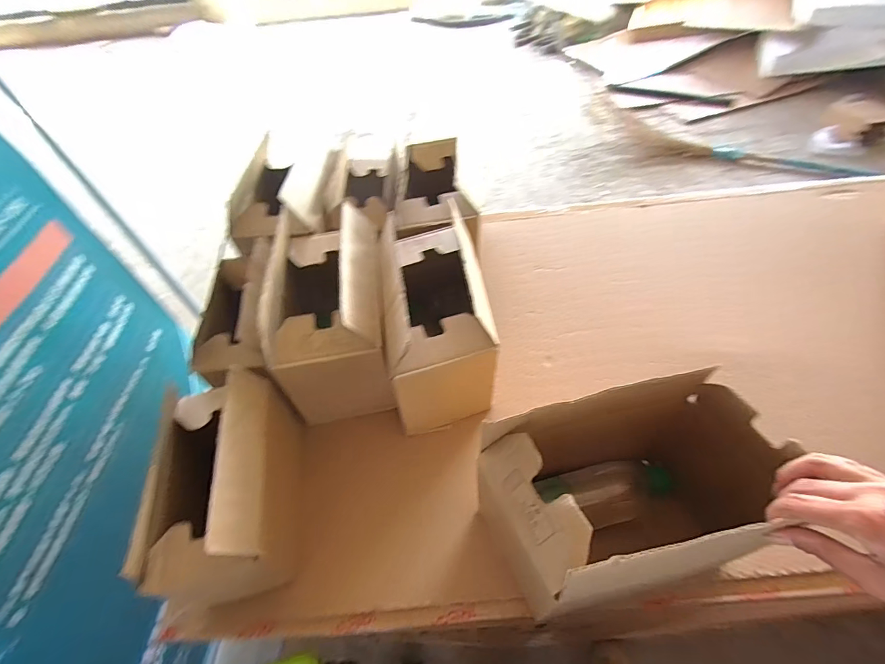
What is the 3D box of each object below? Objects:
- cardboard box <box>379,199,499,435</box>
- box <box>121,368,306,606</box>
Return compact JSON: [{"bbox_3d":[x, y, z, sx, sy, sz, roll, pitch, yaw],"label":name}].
[{"bbox_3d":[-0.011,-0.015,0.558,0.131,0.214,0.236,-11,54,-3],"label":"cardboard box"},{"bbox_3d":[-0.229,0.158,0.430,0.107,0.148,0.198,-11,54,-3],"label":"box"}]

